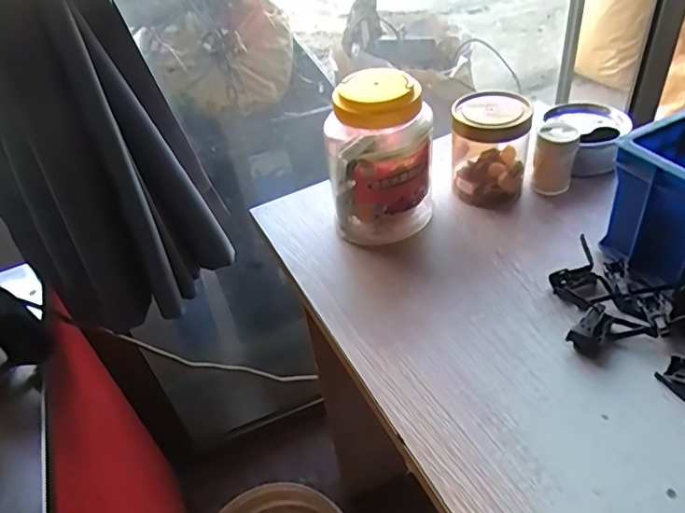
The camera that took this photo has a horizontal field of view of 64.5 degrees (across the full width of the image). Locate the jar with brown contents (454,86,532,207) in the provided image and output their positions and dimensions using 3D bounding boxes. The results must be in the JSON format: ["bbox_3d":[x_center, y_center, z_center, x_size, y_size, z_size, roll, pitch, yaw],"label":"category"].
[{"bbox_3d":[0.171,-0.124,0.633,0.083,0.119,0.088,-4,41,3],"label":"jar with brown contents"}]

